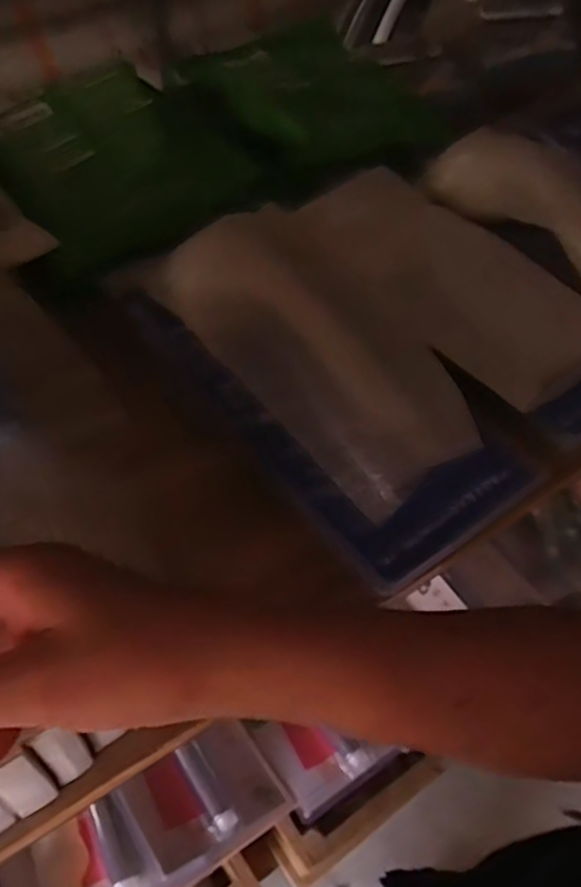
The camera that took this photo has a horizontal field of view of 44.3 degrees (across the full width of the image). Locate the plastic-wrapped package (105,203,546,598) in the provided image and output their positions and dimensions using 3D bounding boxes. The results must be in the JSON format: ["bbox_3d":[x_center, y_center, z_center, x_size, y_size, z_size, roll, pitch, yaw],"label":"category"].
[{"bbox_3d":[0.015,-0.056,0.465,0.139,0.052,0.296,-30,59,-23],"label":"plastic-wrapped package"}]

